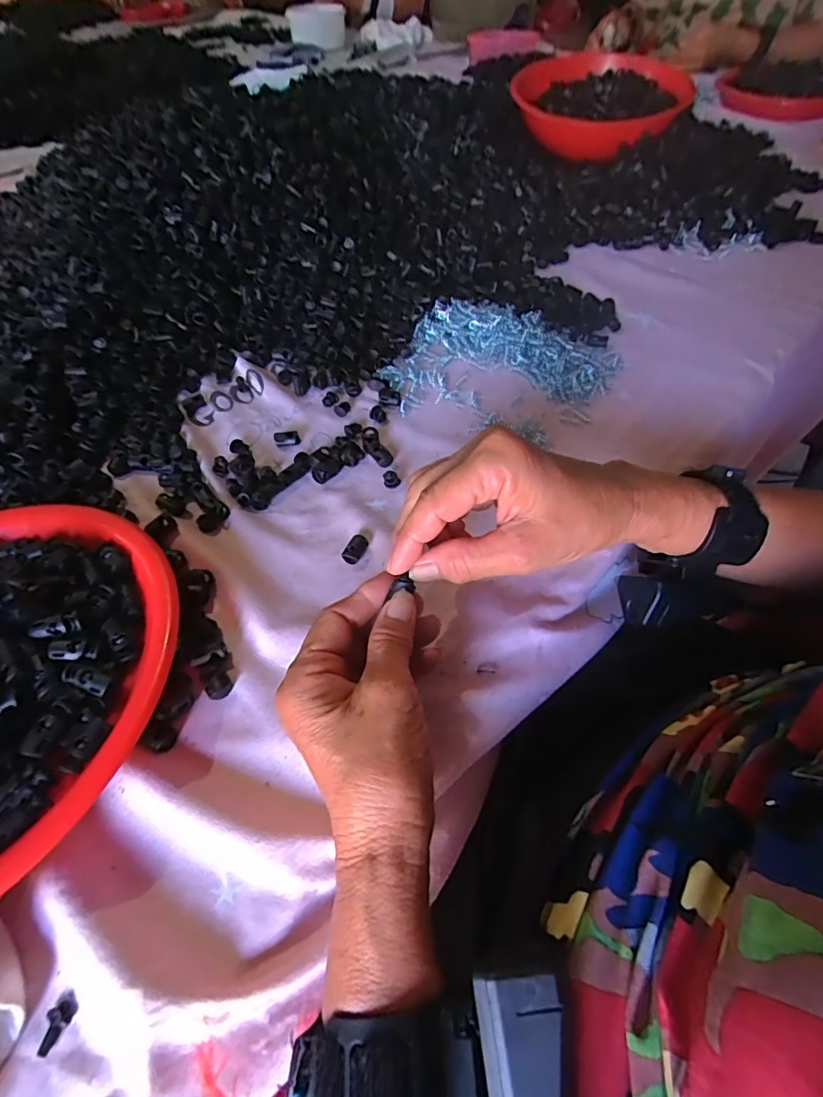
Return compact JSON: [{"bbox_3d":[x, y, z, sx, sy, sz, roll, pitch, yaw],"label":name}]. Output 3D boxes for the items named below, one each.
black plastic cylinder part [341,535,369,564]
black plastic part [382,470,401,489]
[{"bbox_3d":[-0.039,0.001,0.350,0.013,0.010,0.020,23,58,19],"label":"black plastic cylinder part"},{"bbox_3d":[-0.015,-0.053,0.386,0.013,0.014,0.007,-3,57,0],"label":"black plastic part"}]

